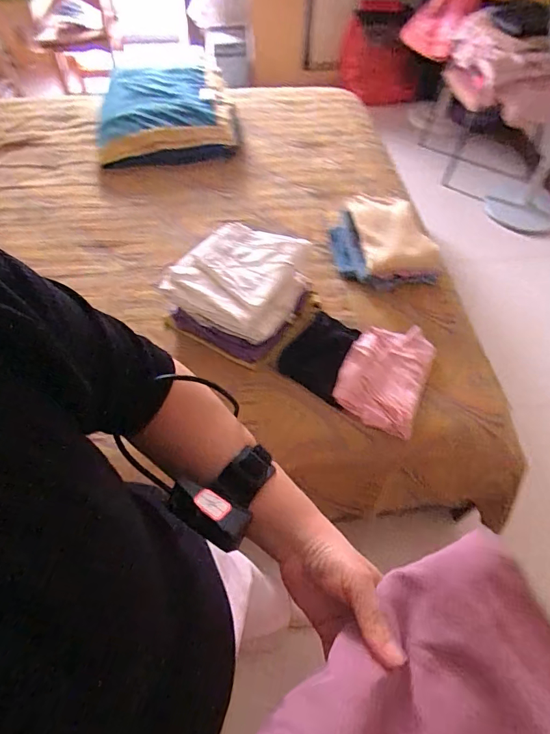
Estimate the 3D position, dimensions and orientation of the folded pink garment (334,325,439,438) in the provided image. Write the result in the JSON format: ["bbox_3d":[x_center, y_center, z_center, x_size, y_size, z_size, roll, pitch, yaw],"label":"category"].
[{"bbox_3d":[0.267,0.011,1.071,0.193,0.039,0.285,20,57,12],"label":"folded pink garment"}]

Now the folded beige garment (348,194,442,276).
[{"bbox_3d":[0.335,-0.393,1.267,0.190,0.090,0.305,-8,56,-7],"label":"folded beige garment"}]

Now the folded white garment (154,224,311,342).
[{"bbox_3d":[-0.090,-0.224,1.119,0.275,0.123,0.286,22,58,14],"label":"folded white garment"}]

